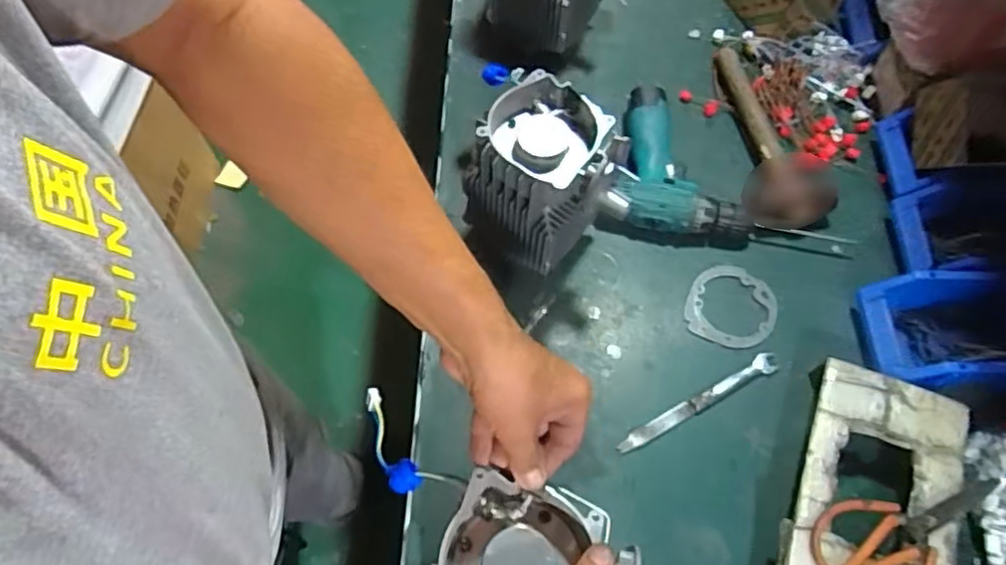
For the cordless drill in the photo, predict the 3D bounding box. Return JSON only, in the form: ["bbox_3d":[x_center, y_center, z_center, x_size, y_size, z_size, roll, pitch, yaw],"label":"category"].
[{"bbox_3d":[0.243,-0.150,0.830,0.206,0.054,0.200,9,64,3],"label":"cordless drill"}]

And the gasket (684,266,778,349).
[{"bbox_3d":[0.268,0.027,0.767,0.101,0.004,0.105,1,64,-1],"label":"gasket"}]

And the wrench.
[{"bbox_3d":[0.213,0.133,0.714,0.202,0.007,0.022,-27,67,-14],"label":"wrench"}]

